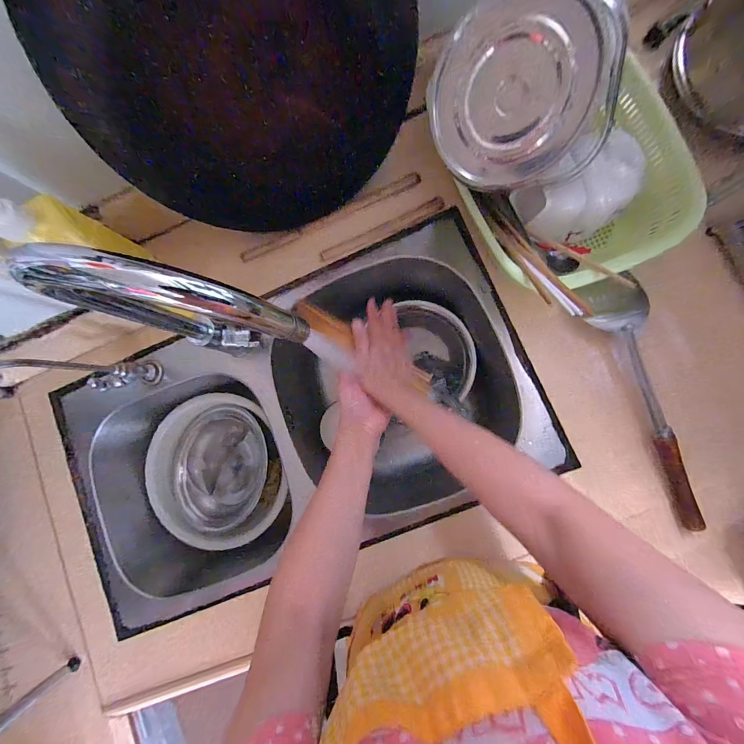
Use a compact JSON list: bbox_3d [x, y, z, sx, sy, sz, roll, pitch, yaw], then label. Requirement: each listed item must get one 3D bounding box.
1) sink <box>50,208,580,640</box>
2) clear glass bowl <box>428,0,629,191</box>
[{"bbox_3d":[-0.127,0.091,0.588,0.771,0.173,0.426,-24,83,3],"label":"sink"},{"bbox_3d":[0.116,-0.235,0.273,0.116,0.060,0.111,-10,120,25],"label":"clear glass bowl"}]

